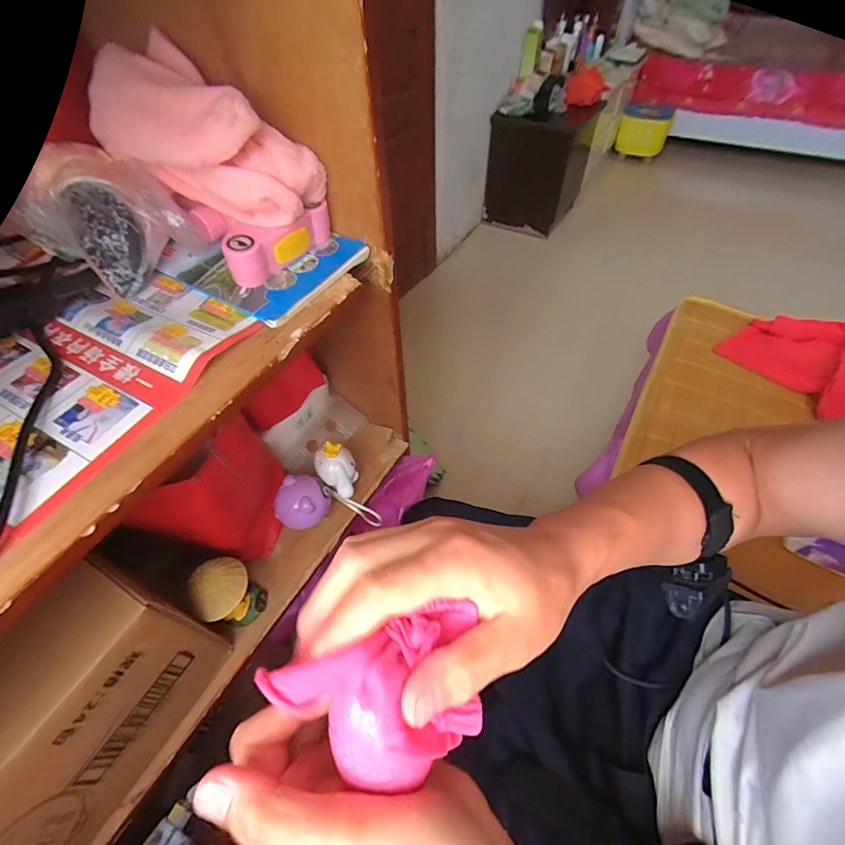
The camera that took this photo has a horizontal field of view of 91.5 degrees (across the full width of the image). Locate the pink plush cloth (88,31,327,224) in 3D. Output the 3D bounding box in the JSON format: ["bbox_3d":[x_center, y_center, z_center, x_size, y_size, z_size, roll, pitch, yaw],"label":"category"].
[{"bbox_3d":[-0.187,-0.245,0.356,0.177,0.099,0.102,21,55,18],"label":"pink plush cloth"}]

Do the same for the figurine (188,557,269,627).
[{"bbox_3d":[-0.217,0.196,0.468,0.052,0.106,0.055,-1,51,1],"label":"figurine"}]

